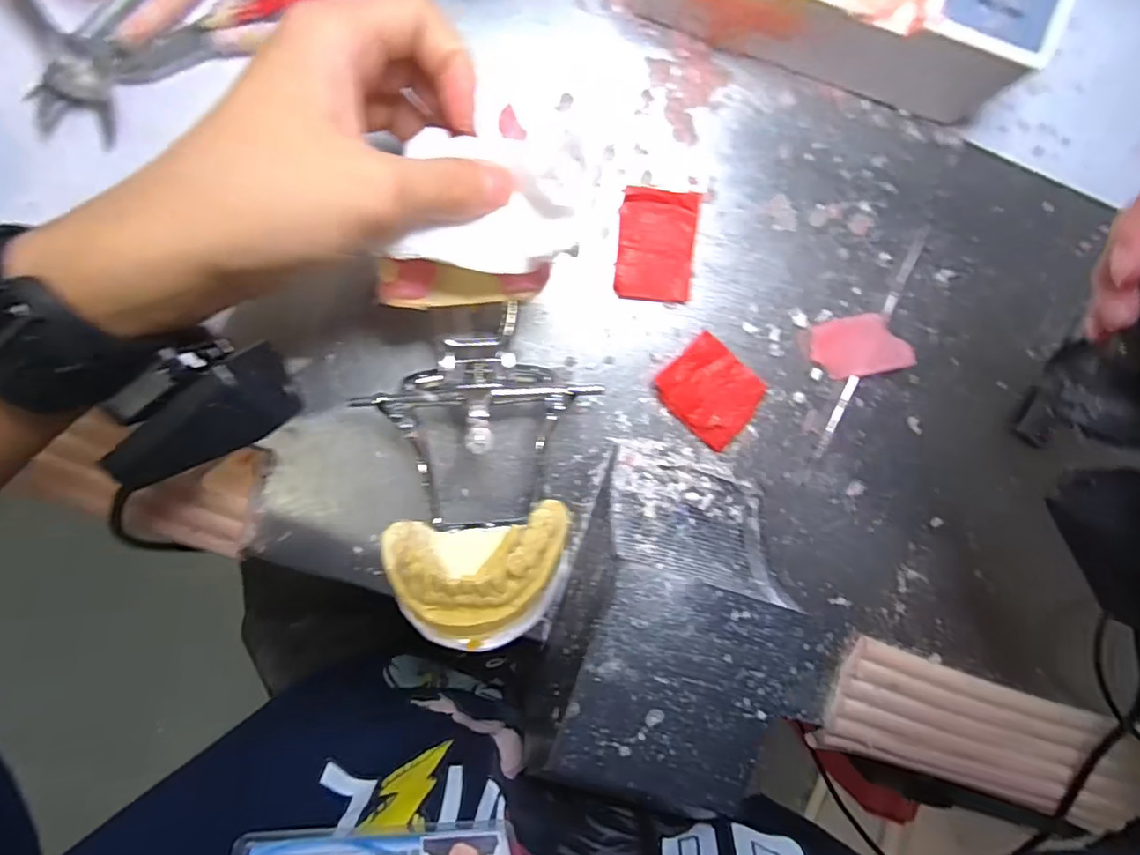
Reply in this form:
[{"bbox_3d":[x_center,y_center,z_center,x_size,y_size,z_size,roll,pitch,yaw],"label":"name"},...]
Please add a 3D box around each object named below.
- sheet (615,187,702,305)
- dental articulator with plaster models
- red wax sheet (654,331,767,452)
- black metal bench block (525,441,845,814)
[{"bbox_3d":[0.044,-0.091,0.295,0.037,0.008,0.054,4,94,-6],"label":"sheet"},{"bbox_3d":[-0.037,-0.012,0.255,0.086,0.101,0.186,3,85,-6],"label":"dental articulator with plaster models"},{"bbox_3d":[0.073,-0.018,0.304,0.051,0.009,0.042,42,90,-8],"label":"red wax sheet"},{"bbox_3d":[0.043,0.090,0.273,0.096,0.085,0.136,20,92,-7],"label":"black metal bench block"}]

